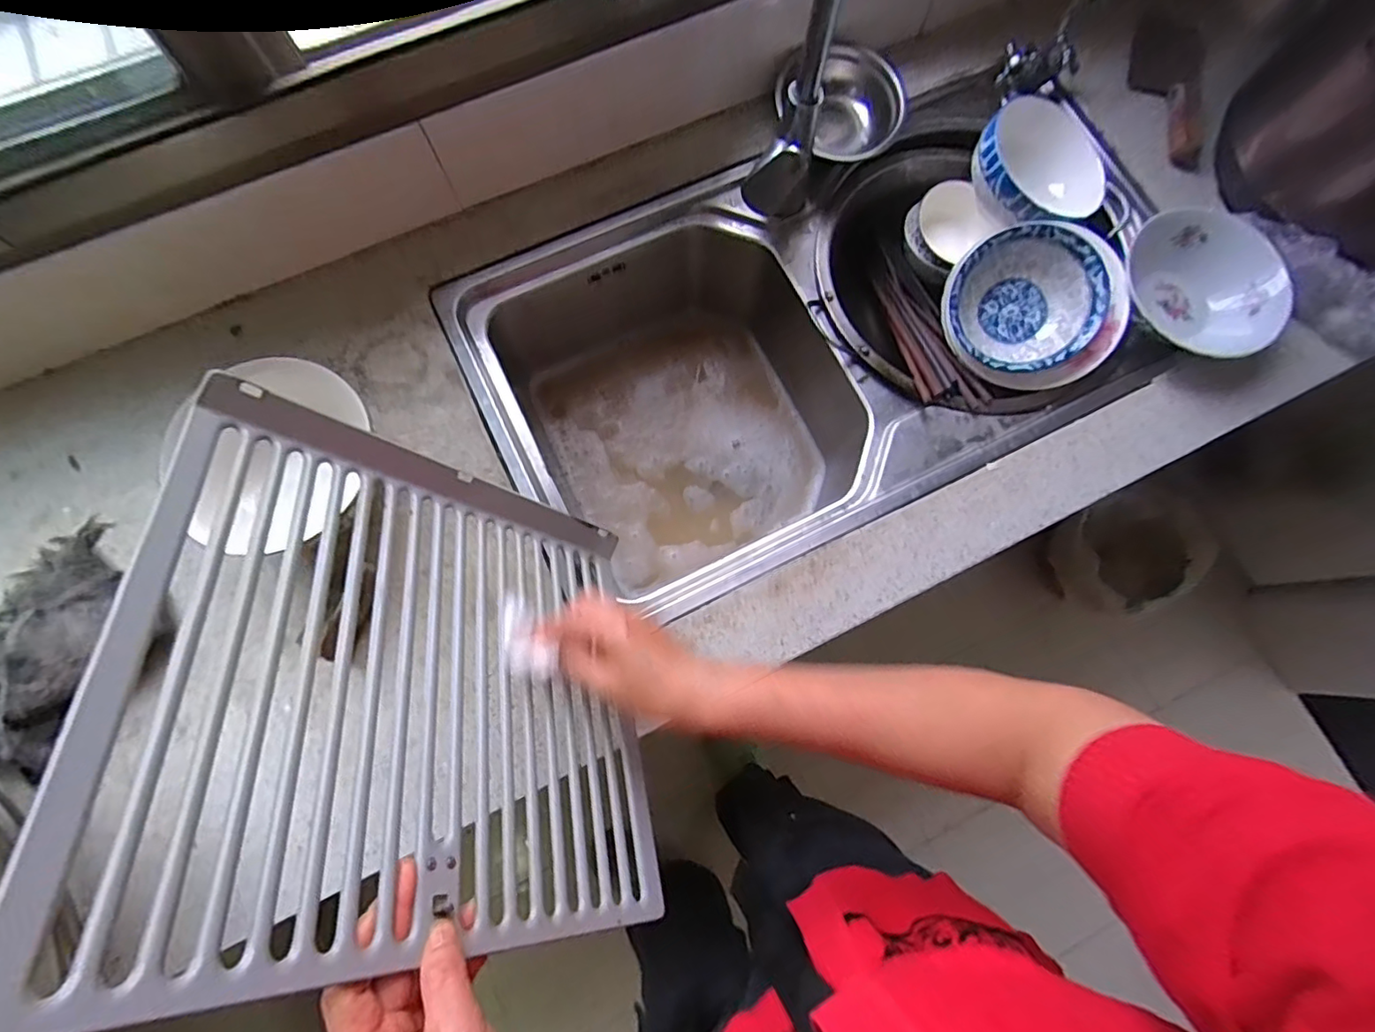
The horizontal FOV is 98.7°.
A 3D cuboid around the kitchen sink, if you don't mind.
[{"bbox_3d":[0.115,-0.180,0.708,0.663,0.182,0.425,-25,80,-6],"label":"kitchen sink"}]

